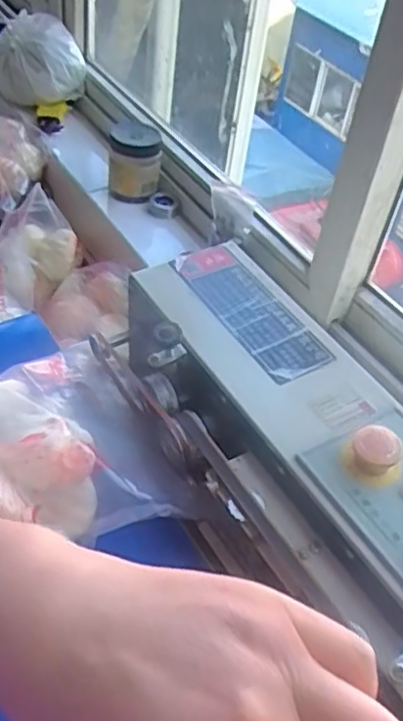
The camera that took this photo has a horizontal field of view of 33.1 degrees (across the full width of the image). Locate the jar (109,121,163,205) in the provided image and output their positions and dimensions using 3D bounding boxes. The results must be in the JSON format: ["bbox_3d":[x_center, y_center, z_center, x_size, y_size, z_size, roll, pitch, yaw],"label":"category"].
[{"bbox_3d":[-0.107,-0.319,1.086,0.080,0.120,0.080,2,45,-6],"label":"jar"}]

